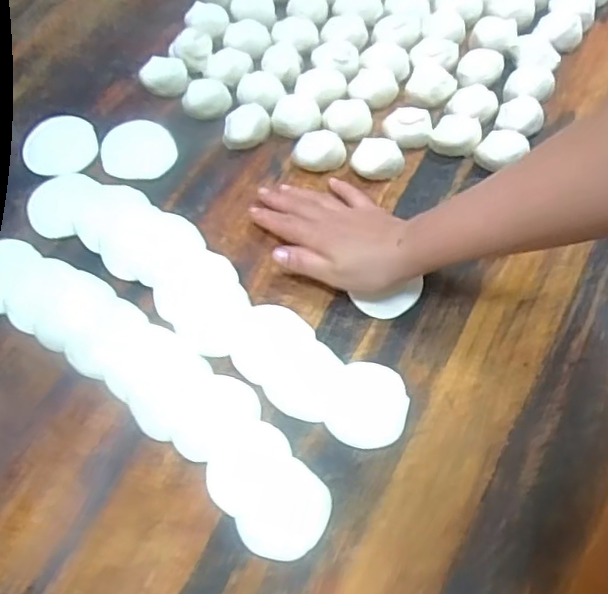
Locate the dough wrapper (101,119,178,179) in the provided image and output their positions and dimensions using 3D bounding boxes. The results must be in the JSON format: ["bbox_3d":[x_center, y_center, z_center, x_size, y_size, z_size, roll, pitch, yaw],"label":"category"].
[{"bbox_3d":[-0.161,-0.144,0.599,0.072,0.005,0.068,-2,65,0],"label":"dough wrapper"}]

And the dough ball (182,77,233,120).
[{"bbox_3d":[-0.096,-0.196,0.608,0.046,0.027,0.036,-10,65,-4],"label":"dough ball"}]

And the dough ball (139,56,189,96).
[{"bbox_3d":[-0.141,-0.223,0.621,0.044,0.036,0.030,-6,65,-2],"label":"dough ball"}]

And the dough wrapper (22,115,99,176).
[{"bbox_3d":[-0.237,-0.149,0.600,0.066,0.004,0.066,2,70,-5],"label":"dough wrapper"}]

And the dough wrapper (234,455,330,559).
[{"bbox_3d":[-0.015,0.158,0.459,0.067,0.004,0.070,14,66,8],"label":"dough wrapper"}]

